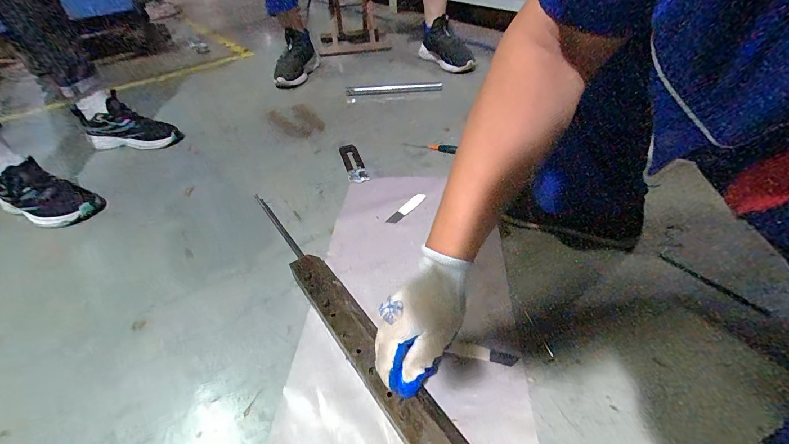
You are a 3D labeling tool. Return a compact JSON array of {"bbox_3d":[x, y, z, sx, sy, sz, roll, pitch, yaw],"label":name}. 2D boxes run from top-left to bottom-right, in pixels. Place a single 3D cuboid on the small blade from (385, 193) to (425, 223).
[{"bbox_3d":[0.025,-0.027,0.678,0.024,0.004,0.097,32,60,29],"label":"small blade"}]

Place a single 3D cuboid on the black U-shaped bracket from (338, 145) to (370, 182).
[{"bbox_3d":[-0.100,-0.145,0.813,0.043,0.006,0.174,-15,43,-10],"label":"black U-shaped bracket"}]

